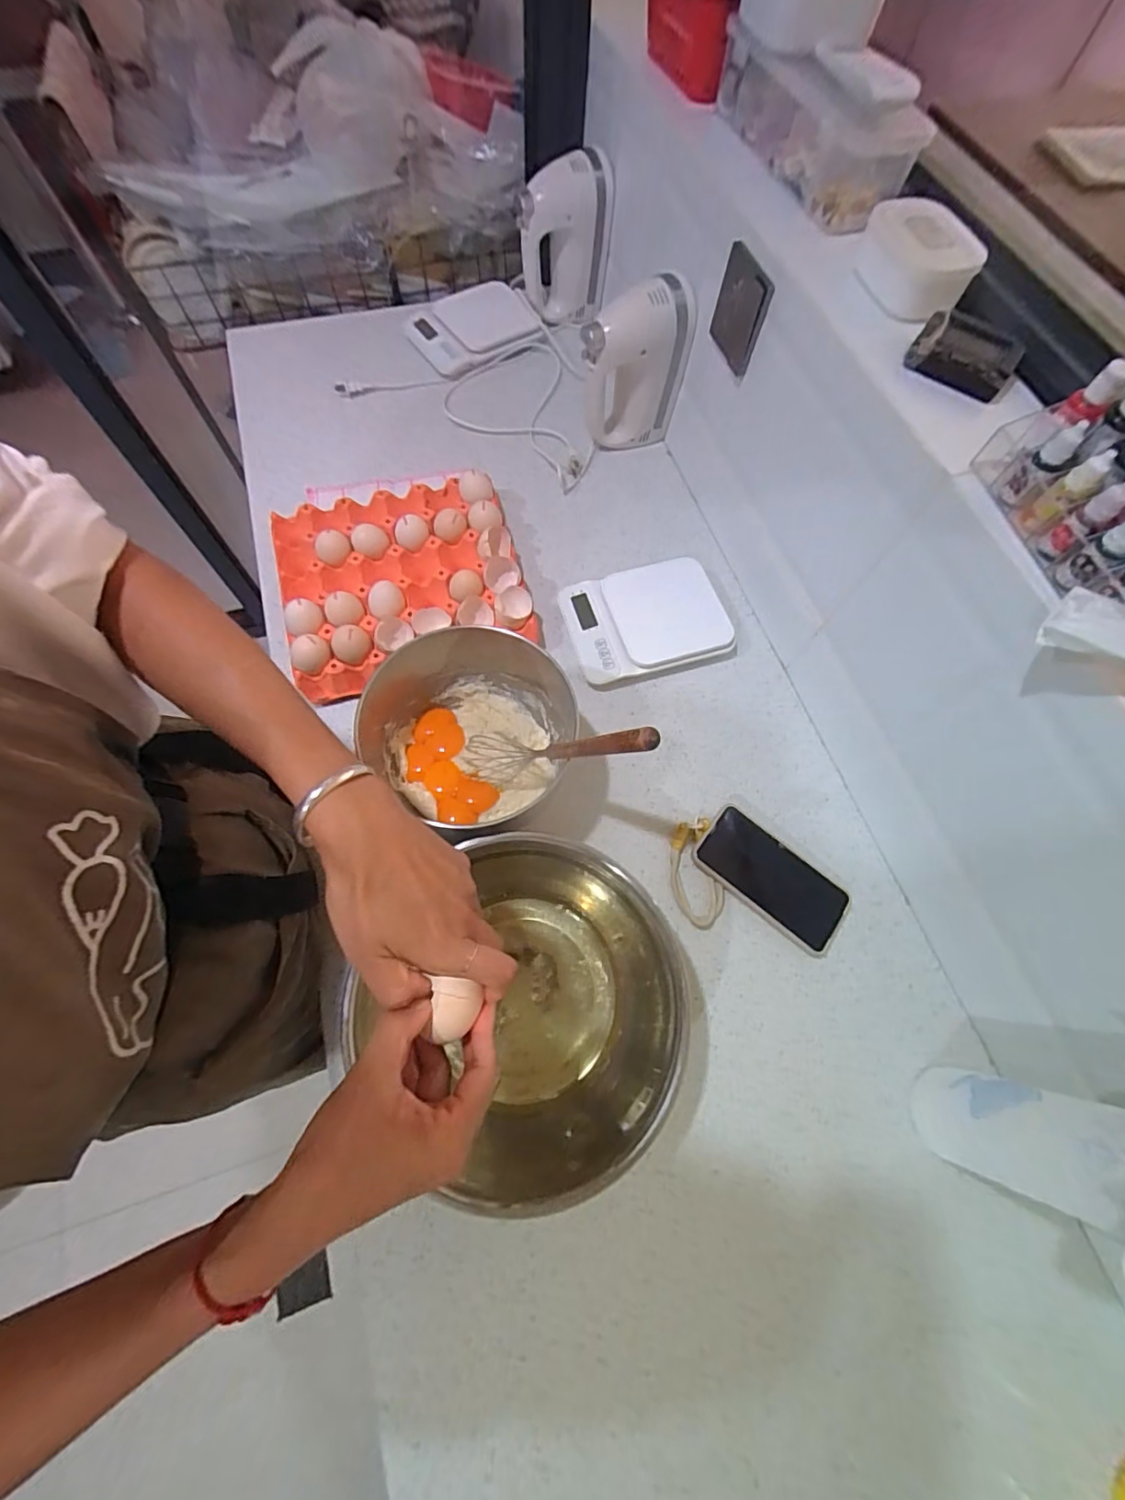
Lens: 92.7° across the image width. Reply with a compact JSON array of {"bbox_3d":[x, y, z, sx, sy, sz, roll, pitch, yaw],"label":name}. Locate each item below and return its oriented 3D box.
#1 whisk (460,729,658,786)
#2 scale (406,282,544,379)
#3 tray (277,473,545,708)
[{"bbox_3d":[-0.010,-0.001,0.497,0.048,0.261,0.048,34,67,-28],"label":"whisk"},{"bbox_3d":[-0.147,-0.692,0.881,0.195,0.030,0.137,-29,72,-14],"label":"scale"},{"bbox_3d":[-0.204,-0.223,0.688,0.296,0.069,0.285,-19,70,-11],"label":"tray"}]

